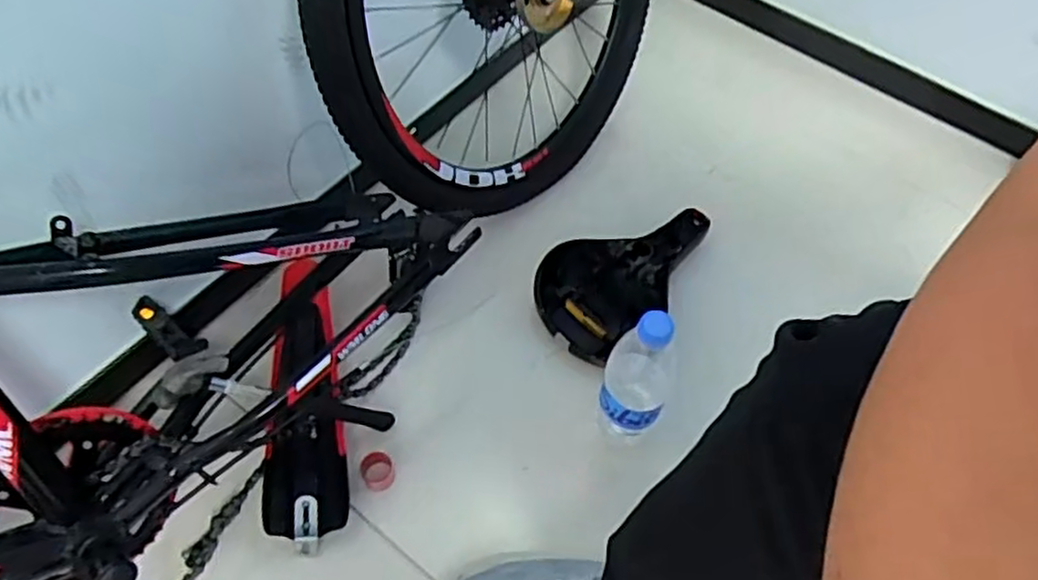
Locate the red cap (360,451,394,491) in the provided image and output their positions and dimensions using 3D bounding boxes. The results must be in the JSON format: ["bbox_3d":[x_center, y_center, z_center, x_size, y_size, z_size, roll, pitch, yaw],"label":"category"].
[{"bbox_3d":[-0.146,0.187,0.744,0.033,0.017,0.036,-33,65,-22],"label":"red cap"}]

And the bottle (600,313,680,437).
[{"bbox_3d":[0.113,0.092,0.709,0.058,0.205,0.064,15,58,6],"label":"bottle"}]

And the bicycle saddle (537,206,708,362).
[{"bbox_3d":[0.141,-0.027,0.862,0.254,0.093,0.130,-32,65,-21],"label":"bicycle saddle"}]

